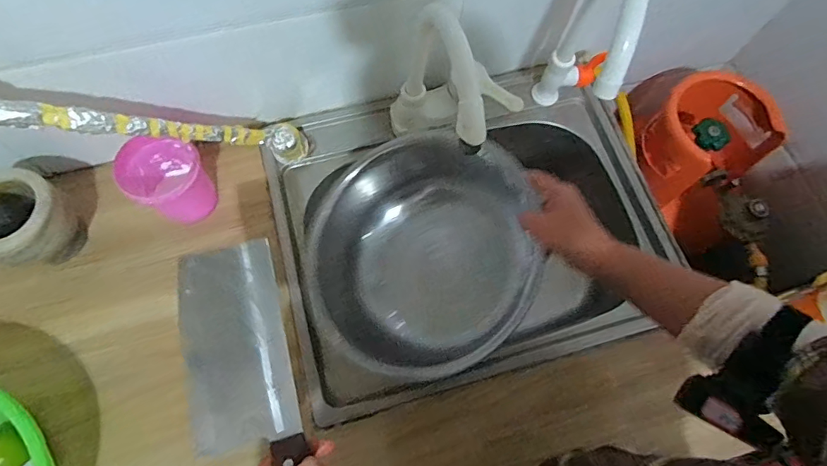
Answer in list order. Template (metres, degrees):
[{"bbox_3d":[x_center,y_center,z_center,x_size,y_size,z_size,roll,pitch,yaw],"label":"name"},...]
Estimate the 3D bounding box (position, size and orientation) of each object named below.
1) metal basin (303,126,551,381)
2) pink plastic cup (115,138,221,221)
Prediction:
[{"bbox_3d":[0.008,0.036,0.566,0.270,0.069,0.284,0,96,1],"label":"metal basin"},{"bbox_3d":[-0.320,-0.068,0.610,0.100,0.100,0.087,26,71,7],"label":"pink plastic cup"}]

